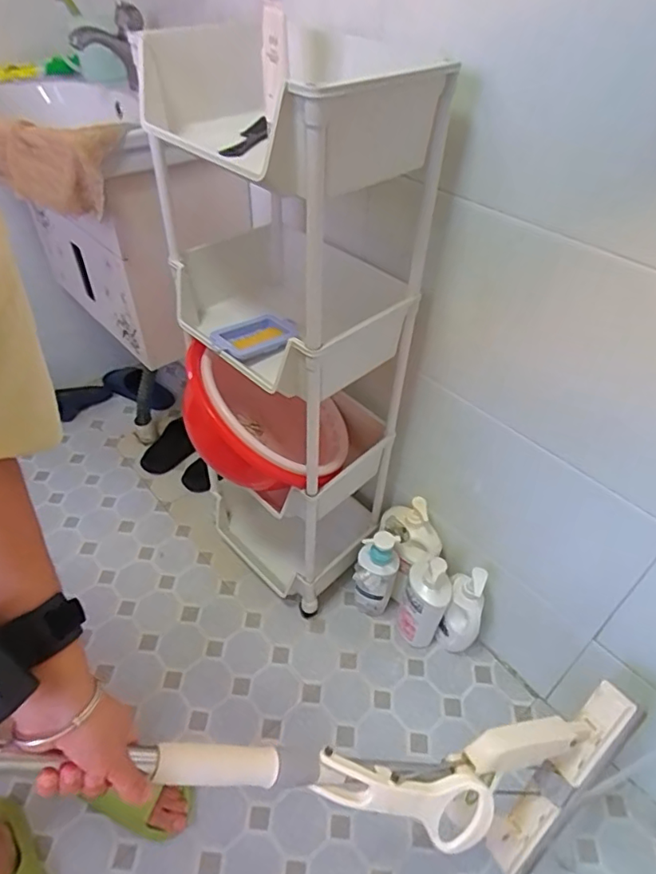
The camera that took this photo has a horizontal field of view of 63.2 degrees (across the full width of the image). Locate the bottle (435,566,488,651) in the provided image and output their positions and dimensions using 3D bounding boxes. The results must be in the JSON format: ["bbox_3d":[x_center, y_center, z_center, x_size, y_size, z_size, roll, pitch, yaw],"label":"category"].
[{"bbox_3d":[0.264,0.345,1.046,0.074,0.243,0.057,13,46,8],"label":"bottle"}]

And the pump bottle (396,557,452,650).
[{"bbox_3d":[0.188,0.325,1.051,0.082,0.257,0.080,19,47,17],"label":"pump bottle"}]

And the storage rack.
[{"bbox_3d":[-0.076,-0.103,0.913,0.378,0.924,0.280,21,47,19],"label":"storage rack"}]

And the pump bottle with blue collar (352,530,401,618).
[{"bbox_3d":[0.093,0.291,1.085,0.079,0.243,0.074,9,45,8],"label":"pump bottle with blue collar"}]

